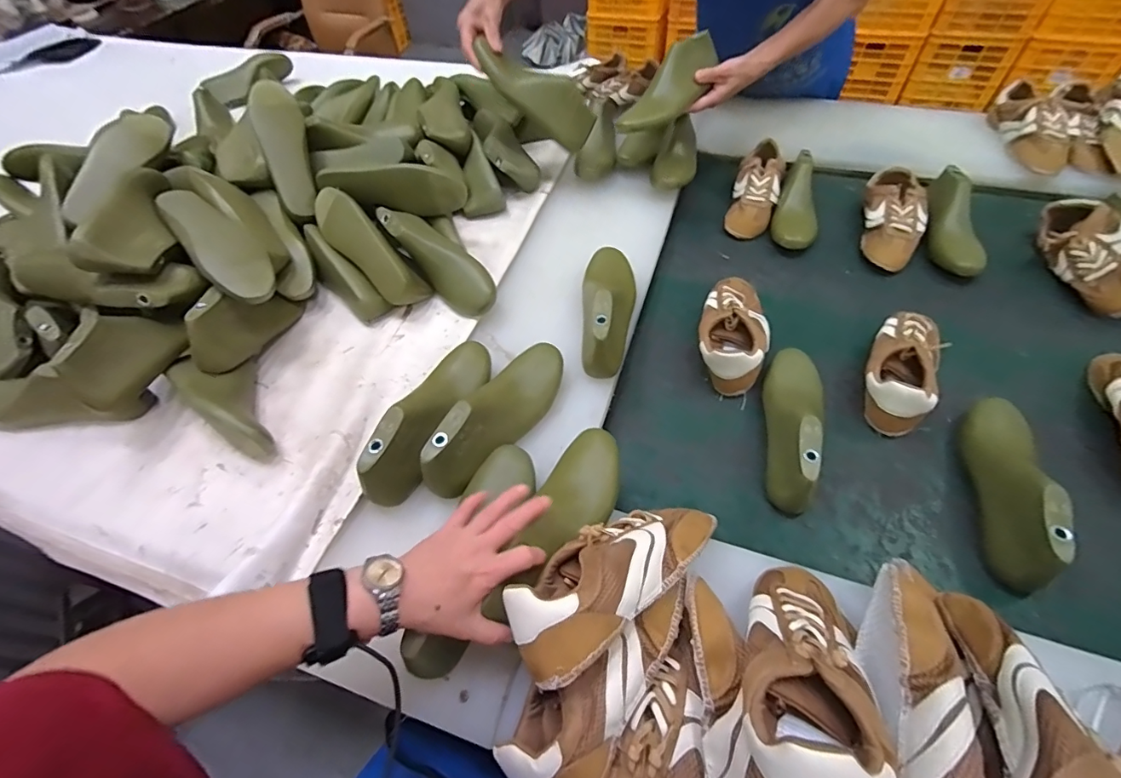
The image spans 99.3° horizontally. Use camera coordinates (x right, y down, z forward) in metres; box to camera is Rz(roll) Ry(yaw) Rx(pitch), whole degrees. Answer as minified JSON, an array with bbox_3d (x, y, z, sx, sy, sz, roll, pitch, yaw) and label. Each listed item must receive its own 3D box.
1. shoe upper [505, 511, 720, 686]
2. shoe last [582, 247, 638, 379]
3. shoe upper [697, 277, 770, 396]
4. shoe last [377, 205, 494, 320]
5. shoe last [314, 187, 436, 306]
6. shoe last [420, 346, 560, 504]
[{"bbox_3d":[0.048,0.159,0.421,0.206,0.060,0.083,-25,55,-31],"label":"shoe upper"},{"bbox_3d":[0.066,-0.132,0.677,0.078,0.078,0.245,4,55,8],"label":"shoe last"},{"bbox_3d":[0.260,-0.095,0.712,0.095,0.074,0.216,14,57,14],"label":"shoe upper"},{"bbox_3d":[-0.188,-0.196,0.718,0.224,0.063,0.064,43,66,3],"label":"shoe last"},{"bbox_3d":[-0.299,-0.221,0.726,0.229,0.066,0.066,46,68,6],"label":"shoe last"},{"bbox_3d":[-0.073,0.024,0.575,0.070,0.080,0.238,26,49,22],"label":"shoe last"}]

